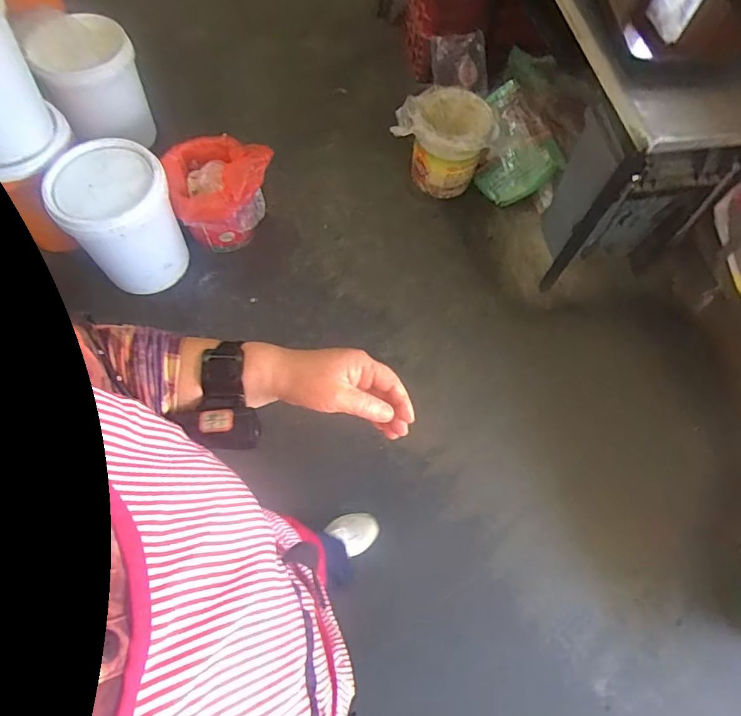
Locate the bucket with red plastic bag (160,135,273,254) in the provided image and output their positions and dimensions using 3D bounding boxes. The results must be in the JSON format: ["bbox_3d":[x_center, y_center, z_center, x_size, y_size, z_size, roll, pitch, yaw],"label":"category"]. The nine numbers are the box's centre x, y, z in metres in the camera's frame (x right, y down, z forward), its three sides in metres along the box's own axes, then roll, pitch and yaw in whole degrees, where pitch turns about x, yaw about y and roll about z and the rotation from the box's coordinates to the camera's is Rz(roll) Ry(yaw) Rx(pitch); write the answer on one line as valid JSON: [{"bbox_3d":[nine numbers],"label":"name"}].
[{"bbox_3d":[-0.453,-0.507,1.564,0.321,0.292,0.275,-6,66,-6],"label":"bucket with red plastic bag"}]

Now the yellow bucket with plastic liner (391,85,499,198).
[{"bbox_3d":[0.260,-0.756,1.769,0.336,0.284,0.264,27,67,9],"label":"yellow bucket with plastic liner"}]

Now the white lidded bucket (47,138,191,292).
[{"bbox_3d":[-0.708,-0.383,1.445,0.301,0.341,0.310,1,65,-3],"label":"white lidded bucket"}]

